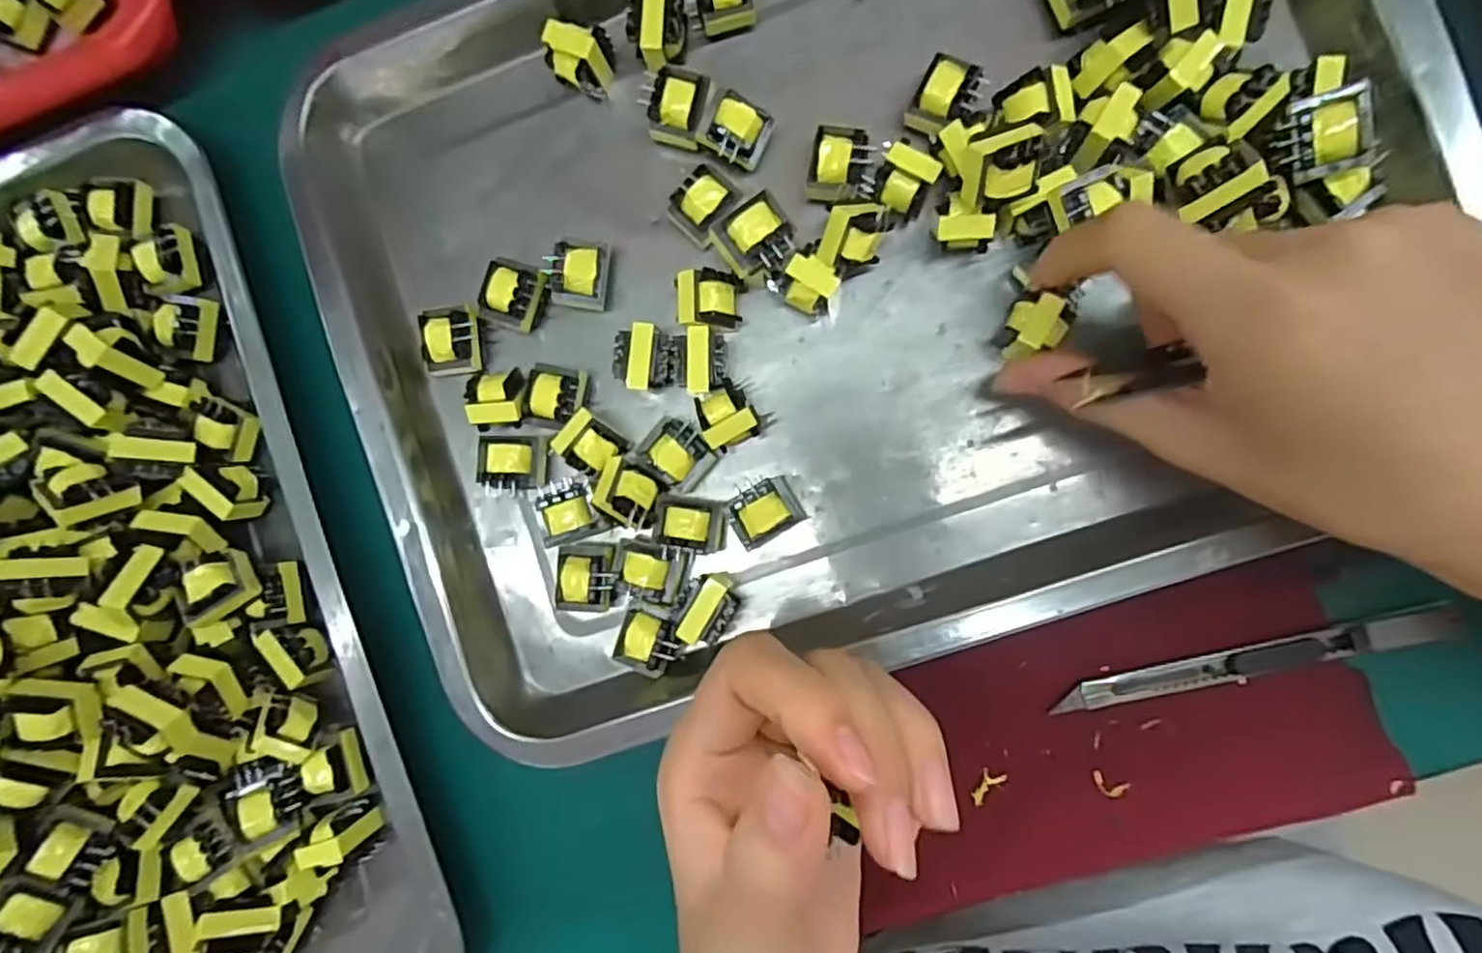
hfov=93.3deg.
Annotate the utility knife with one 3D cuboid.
[{"bbox_3d":[0.180,0.065,0.246,0.134,0.004,0.012,-16,90,6],"label":"utility knife"}]

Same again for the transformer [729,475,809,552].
[{"bbox_3d":[0.009,0.011,0.261,0.024,0.021,0.022,-27,88,6],"label":"transformer"}]

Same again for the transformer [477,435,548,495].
[{"bbox_3d":[-0.089,-0.004,0.270,0.028,0.015,0.022,0,91,6],"label":"transformer"}]

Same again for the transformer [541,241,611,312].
[{"bbox_3d":[-0.061,-0.076,0.268,0.023,0.022,0.023,8,92,5],"label":"transformer"}]

